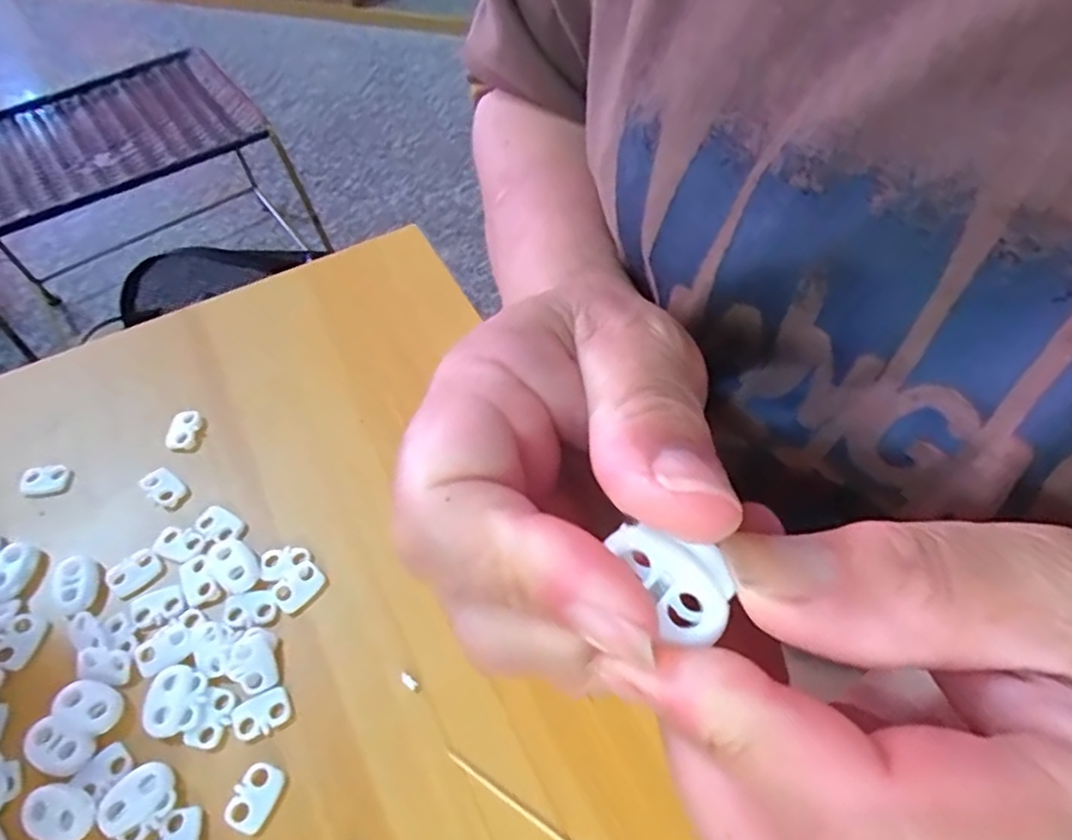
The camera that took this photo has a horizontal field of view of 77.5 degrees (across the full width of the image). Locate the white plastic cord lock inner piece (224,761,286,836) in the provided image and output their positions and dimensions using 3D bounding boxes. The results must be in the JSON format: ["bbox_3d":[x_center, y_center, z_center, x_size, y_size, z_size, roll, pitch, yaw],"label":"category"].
[{"bbox_3d":[-0.087,0.117,0.207,0.013,0.004,0.019,19,59,14],"label":"white plastic cord lock inner piece"}]

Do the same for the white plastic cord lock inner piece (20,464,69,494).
[{"bbox_3d":[-0.203,0.025,0.276,0.018,0.005,0.011,-4,56,-1],"label":"white plastic cord lock inner piece"}]

